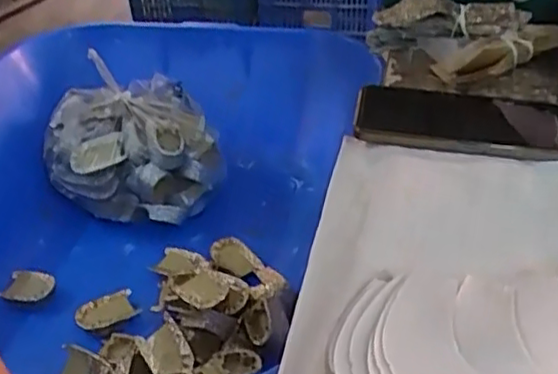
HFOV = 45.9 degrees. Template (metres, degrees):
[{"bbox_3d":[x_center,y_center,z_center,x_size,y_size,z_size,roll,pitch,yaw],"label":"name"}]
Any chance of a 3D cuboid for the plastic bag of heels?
[{"bbox_3d":[-0.185,-0.055,0.813,0.192,0.130,0.194,-19,39,-20],"label":"plastic bag of heels"}]

